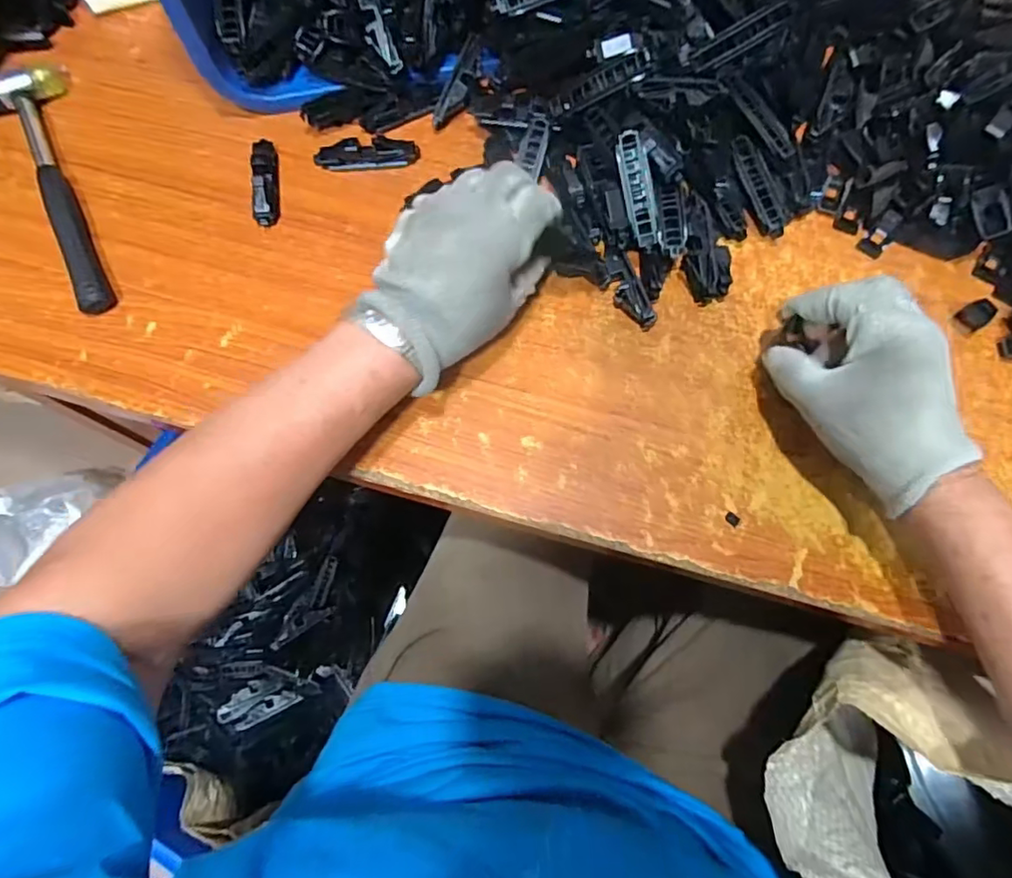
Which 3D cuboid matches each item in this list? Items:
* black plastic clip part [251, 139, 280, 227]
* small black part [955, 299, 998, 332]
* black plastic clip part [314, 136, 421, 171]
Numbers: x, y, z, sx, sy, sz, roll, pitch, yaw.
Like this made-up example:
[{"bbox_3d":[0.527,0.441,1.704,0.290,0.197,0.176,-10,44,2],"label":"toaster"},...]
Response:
[{"bbox_3d":[-0.187,-0.202,0.451,0.016,0.018,0.079,-8,73,-2],"label":"black plastic clip part"},{"bbox_3d":[0.333,-0.088,0.409,0.026,0.011,0.017,-29,75,-8],"label":"small black part"},{"bbox_3d":[-0.110,-0.226,0.457,0.080,0.015,0.020,-4,73,-1],"label":"black plastic clip part"}]

